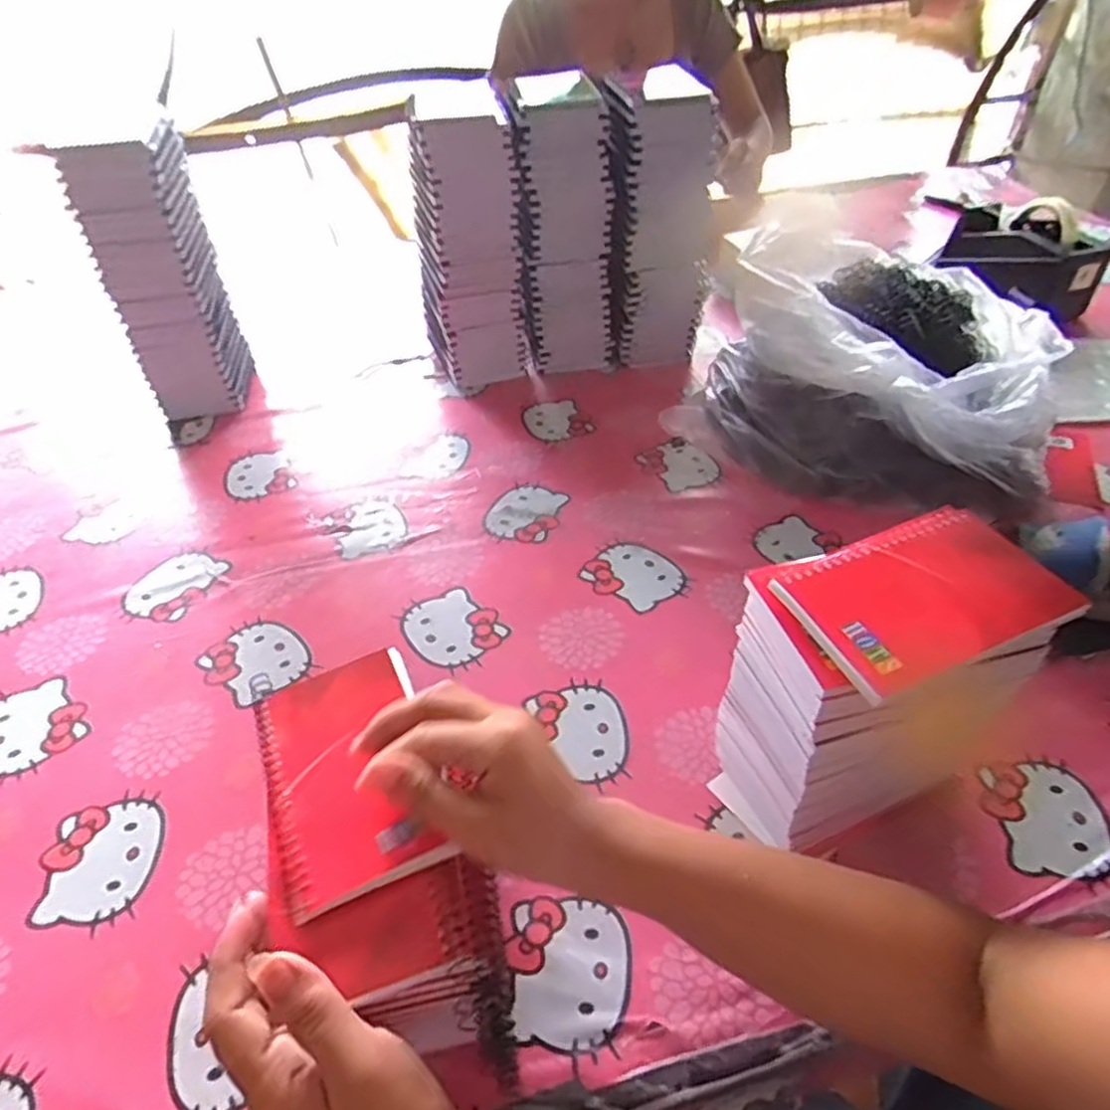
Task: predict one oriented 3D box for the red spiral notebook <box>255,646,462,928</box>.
[{"bbox_3d":[-0.108,0.110,0.371,0.082,0.013,0.128,-18,46,-16],"label":"red spiral notebook"}]

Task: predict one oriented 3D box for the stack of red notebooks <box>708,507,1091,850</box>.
[{"bbox_3d":[0.179,0.080,0.422,0.137,0.184,0.092,-17,46,-16],"label":"stack of red notebooks"}]

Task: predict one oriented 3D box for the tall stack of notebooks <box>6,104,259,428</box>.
[{"bbox_3d":[-0.412,-0.286,0.759,0.103,0.280,0.104,-11,44,-9],"label":"tall stack of notebooks"}]

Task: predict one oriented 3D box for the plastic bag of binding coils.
[{"bbox_3d":[0.304,-0.185,0.701,0.325,0.179,0.295,15,46,17],"label":"plastic bag of binding coils"}]

